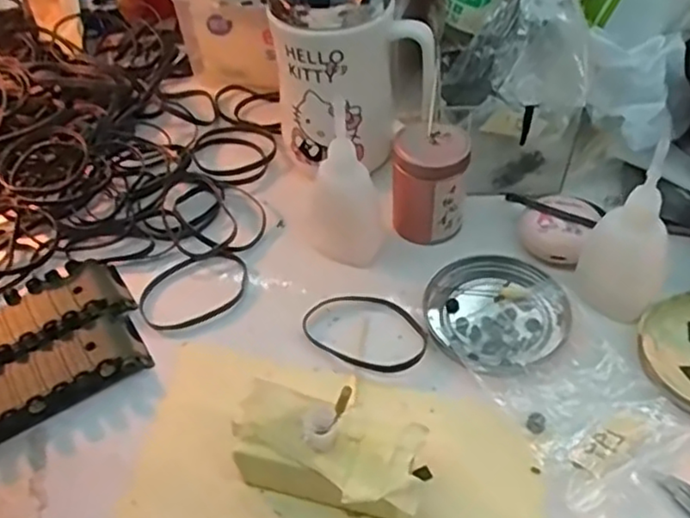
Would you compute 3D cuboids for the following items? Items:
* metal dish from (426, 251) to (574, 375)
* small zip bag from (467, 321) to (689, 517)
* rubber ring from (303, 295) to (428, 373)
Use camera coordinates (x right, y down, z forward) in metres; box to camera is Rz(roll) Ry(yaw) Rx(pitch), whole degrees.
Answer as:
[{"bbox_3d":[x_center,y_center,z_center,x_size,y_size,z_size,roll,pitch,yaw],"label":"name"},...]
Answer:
[{"bbox_3d":[0.083,0.029,0.383,0.074,0.010,0.079,-3,46,3],"label":"metal dish"},{"bbox_3d":[0.121,0.076,0.336,0.073,0.011,0.084,-22,48,-14],"label":"small zip bag"},{"bbox_3d":[0.013,0.039,0.382,0.070,0.004,0.048,21,52,23],"label":"rubber ring"}]

